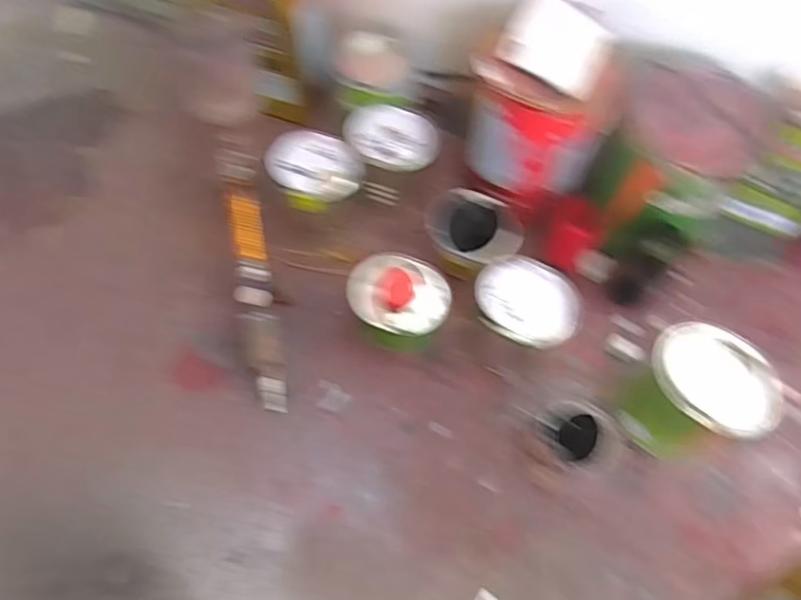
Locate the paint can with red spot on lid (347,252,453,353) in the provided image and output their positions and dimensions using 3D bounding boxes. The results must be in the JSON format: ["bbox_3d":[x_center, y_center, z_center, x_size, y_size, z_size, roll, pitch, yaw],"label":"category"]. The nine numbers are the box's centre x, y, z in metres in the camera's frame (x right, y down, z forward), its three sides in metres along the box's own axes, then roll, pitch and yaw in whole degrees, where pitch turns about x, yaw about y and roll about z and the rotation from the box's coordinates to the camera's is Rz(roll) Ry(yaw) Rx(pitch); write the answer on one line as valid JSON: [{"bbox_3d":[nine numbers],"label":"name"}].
[{"bbox_3d":[-0.002,-0.001,0.719,0.108,0.074,0.116,1,64,-3],"label":"paint can with red spot on lid"}]

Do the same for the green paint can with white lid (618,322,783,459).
[{"bbox_3d":[0.311,0.107,0.644,0.114,0.138,0.111,4,64,-2],"label":"green paint can with white lid"}]

